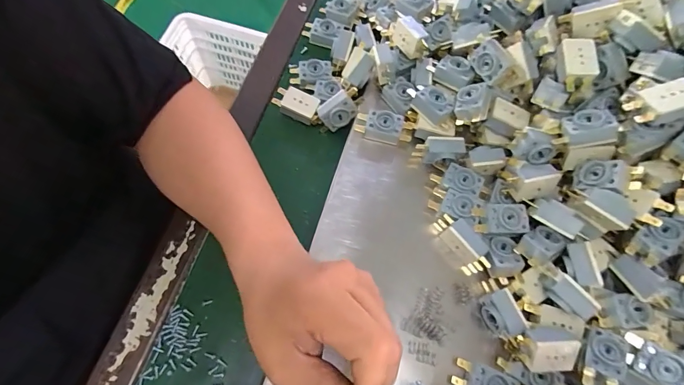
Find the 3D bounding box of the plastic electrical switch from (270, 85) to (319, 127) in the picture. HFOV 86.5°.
[{"bbox_3d":[-0.050,-0.096,0.398,0.049,0.019,0.028,25,68,7],"label":"plastic electrical switch"}]

